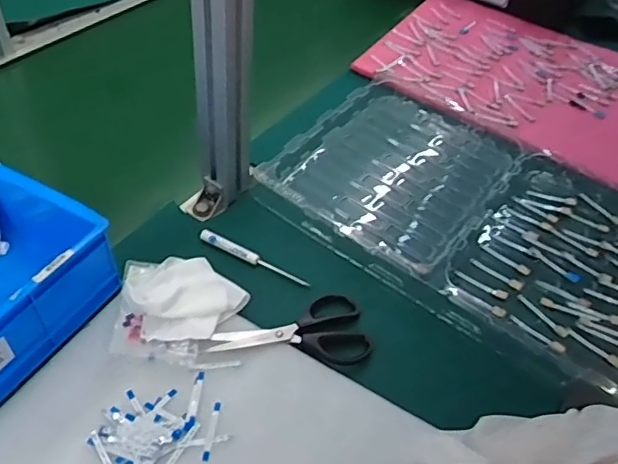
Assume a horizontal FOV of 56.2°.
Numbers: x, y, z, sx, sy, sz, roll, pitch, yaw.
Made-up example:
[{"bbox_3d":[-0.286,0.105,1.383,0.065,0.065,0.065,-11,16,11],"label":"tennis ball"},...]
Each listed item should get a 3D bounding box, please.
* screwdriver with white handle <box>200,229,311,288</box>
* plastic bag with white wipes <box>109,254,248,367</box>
[{"bbox_3d":[-0.058,0.027,0.613,0.132,0.011,0.014,23,49,13],"label":"screwdriver with white handle"},{"bbox_3d":[-0.120,0.072,0.547,0.115,0.019,0.114,2,48,-6],"label":"plastic bag with white wipes"}]

